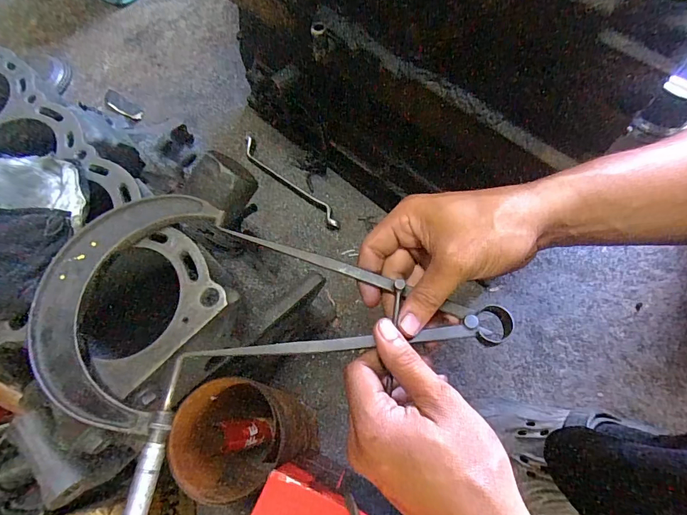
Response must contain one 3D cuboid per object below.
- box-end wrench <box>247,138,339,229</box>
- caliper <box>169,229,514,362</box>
[{"bbox_3d":[-0.087,-0.122,0.644,0.024,0.016,0.228,-43,72,-14],"label":"box-end wrench"},{"bbox_3d":[0.007,0.029,0.282,0.217,0.013,0.094,4,68,2],"label":"caliper"}]

